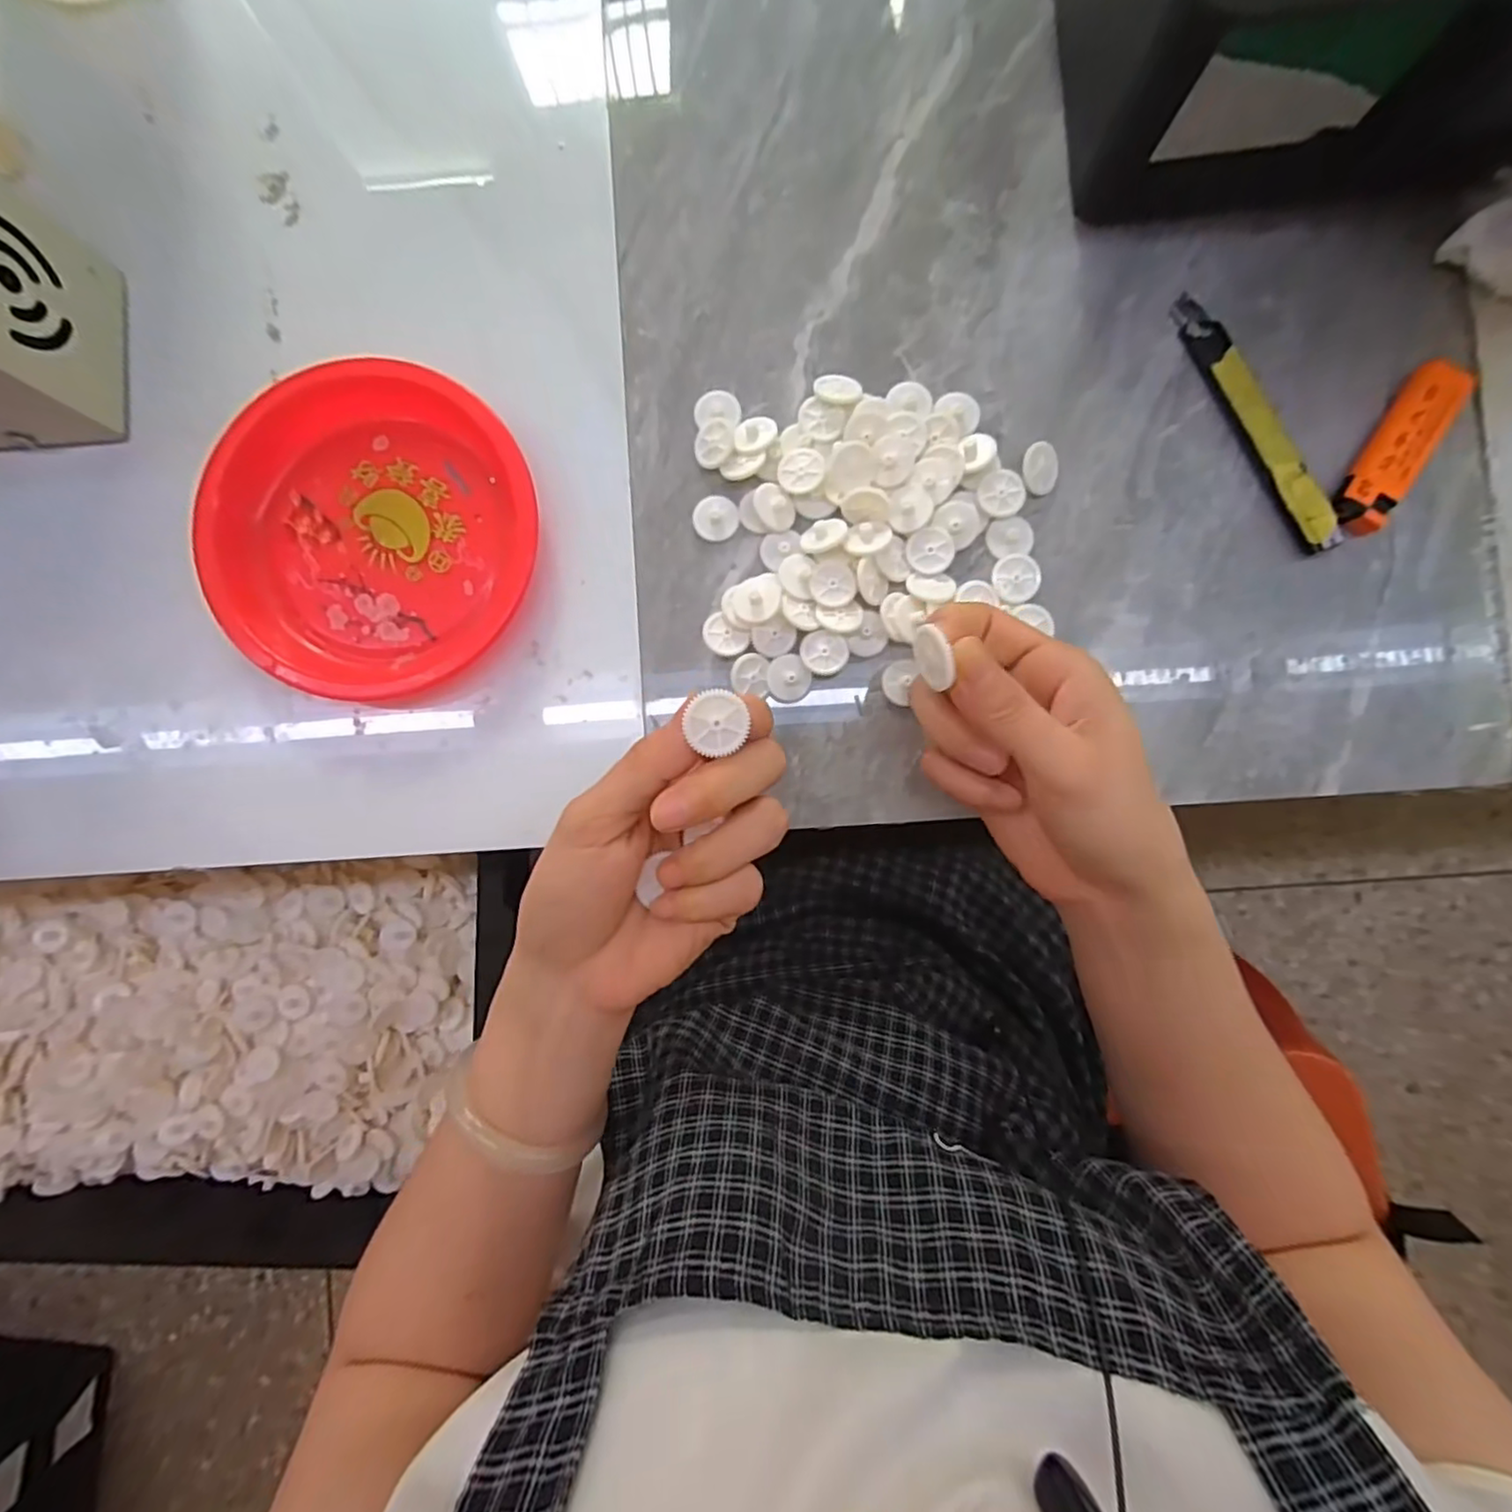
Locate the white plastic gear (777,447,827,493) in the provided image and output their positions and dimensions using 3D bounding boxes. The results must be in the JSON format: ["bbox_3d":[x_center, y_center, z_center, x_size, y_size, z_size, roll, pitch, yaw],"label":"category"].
[{"bbox_3d":[0.021,-0.132,0.294,0.021,0.005,0.022,0,88,1],"label":"white plastic gear"}]

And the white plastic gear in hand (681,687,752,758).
[{"bbox_3d":[-0.013,-0.011,0.209,0.018,0.006,0.020,-11,88,1],"label":"white plastic gear in hand"}]

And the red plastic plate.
[{"bbox_3d":[-0.179,-0.105,0.295,0.145,0.021,0.145,0,88,1],"label":"red plastic plate"}]

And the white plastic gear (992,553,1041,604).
[{"bbox_3d":[0.120,-0.082,0.296,0.022,0.008,0.022,0,88,1],"label":"white plastic gear"}]

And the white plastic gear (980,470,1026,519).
[{"bbox_3d":[0.114,-0.121,0.296,0.020,0.004,0.023,26,88,2],"label":"white plastic gear"}]

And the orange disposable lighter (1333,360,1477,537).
[{"bbox_3d":[0.293,-0.140,0.291,0.024,0.013,0.084,34,89,2],"label":"orange disposable lighter"}]

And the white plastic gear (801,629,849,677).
[{"bbox_3d":[0.031,-0.048,0.292,0.021,0.004,0.020,0,88,1],"label":"white plastic gear"}]

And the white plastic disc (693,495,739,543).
[{"bbox_3d":[-0.019,-0.112,0.302,0.021,0.004,0.021,0,88,1],"label":"white plastic disc"}]

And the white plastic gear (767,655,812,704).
[{"bbox_3d":[0.015,-0.036,0.296,0.020,0.006,0.021,-7,88,1],"label":"white plastic gear"}]

